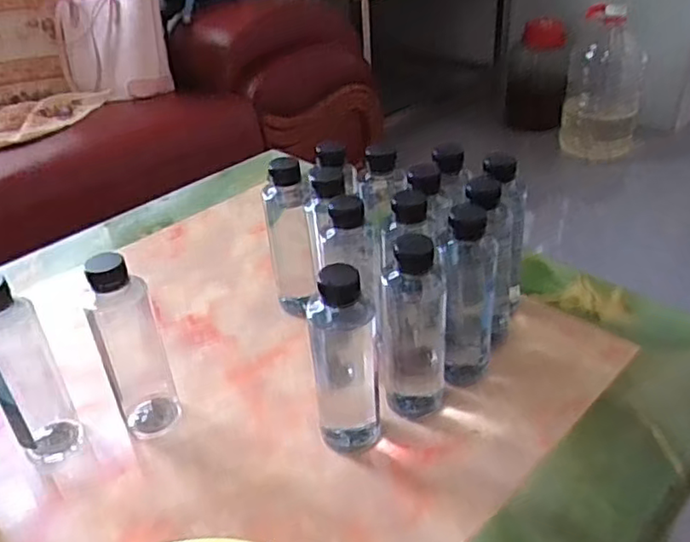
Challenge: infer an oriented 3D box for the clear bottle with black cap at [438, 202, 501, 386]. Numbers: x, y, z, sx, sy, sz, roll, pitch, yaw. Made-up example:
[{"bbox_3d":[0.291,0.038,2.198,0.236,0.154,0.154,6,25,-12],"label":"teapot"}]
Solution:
[{"bbox_3d":[0.113,0.024,0.578,0.051,0.179,0.044,3,36,10],"label":"clear bottle with black cap"}]

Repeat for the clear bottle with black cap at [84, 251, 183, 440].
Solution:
[{"bbox_3d":[-0.190,0.064,0.562,0.053,0.179,0.052,-21,39,-22],"label":"clear bottle with black cap"}]

